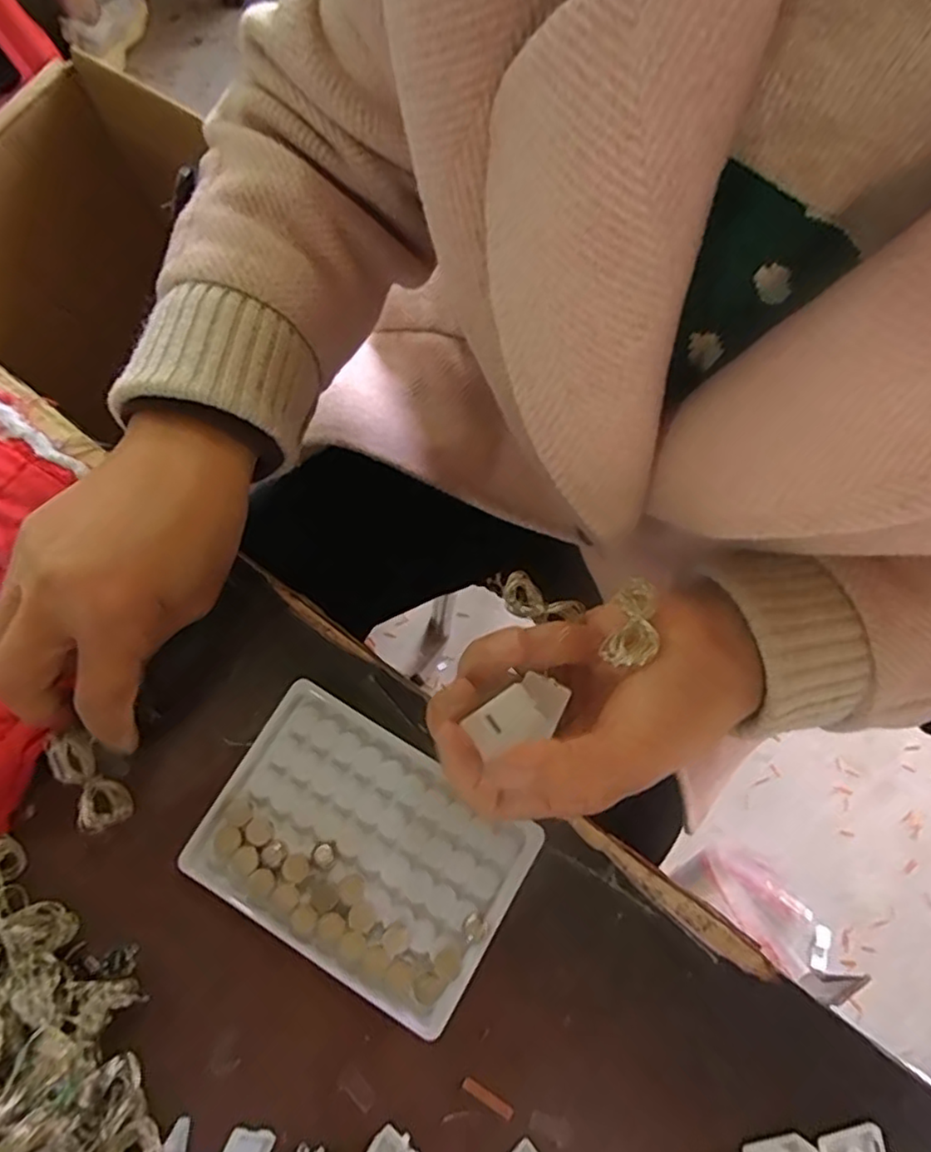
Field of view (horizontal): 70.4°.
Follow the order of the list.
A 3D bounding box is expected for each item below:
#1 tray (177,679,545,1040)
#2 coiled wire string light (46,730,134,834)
[{"bbox_3d":[-0.045,0.118,0.284,0.128,0.009,0.093,30,77,7],"label":"tray"},{"bbox_3d":[-0.163,0.088,0.283,0.018,0.016,0.045,-26,104,-4],"label":"coiled wire string light"}]

